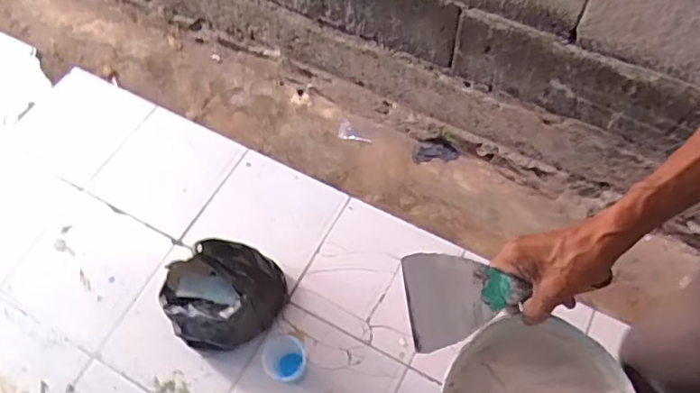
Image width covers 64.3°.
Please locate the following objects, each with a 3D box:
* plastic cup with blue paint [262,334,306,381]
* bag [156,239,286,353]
[{"bbox_3d":[-0.146,0.346,1.209,0.093,0.074,0.095,29,67,17],"label":"plastic cup with blue paint"},{"bbox_3d":[-0.269,0.212,1.223,0.251,0.209,0.204,-30,64,-13],"label":"bag"}]

